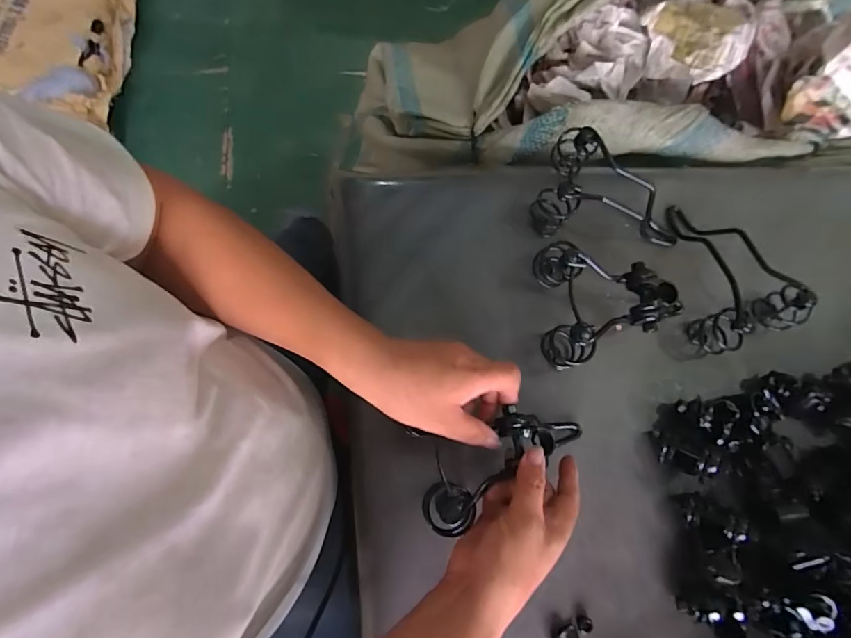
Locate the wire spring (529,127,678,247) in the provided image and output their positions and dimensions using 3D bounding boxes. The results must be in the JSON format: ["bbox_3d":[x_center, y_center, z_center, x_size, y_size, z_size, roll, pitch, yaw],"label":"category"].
[{"bbox_3d":[0.220,-0.135,0.508,0.173,0.068,0.120,23,73,2],"label":"wire spring"}]

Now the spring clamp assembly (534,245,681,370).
[{"bbox_3d":[0.194,-0.019,0.474,0.131,0.074,0.135,0,74,-6],"label":"spring clamp assembly"}]

